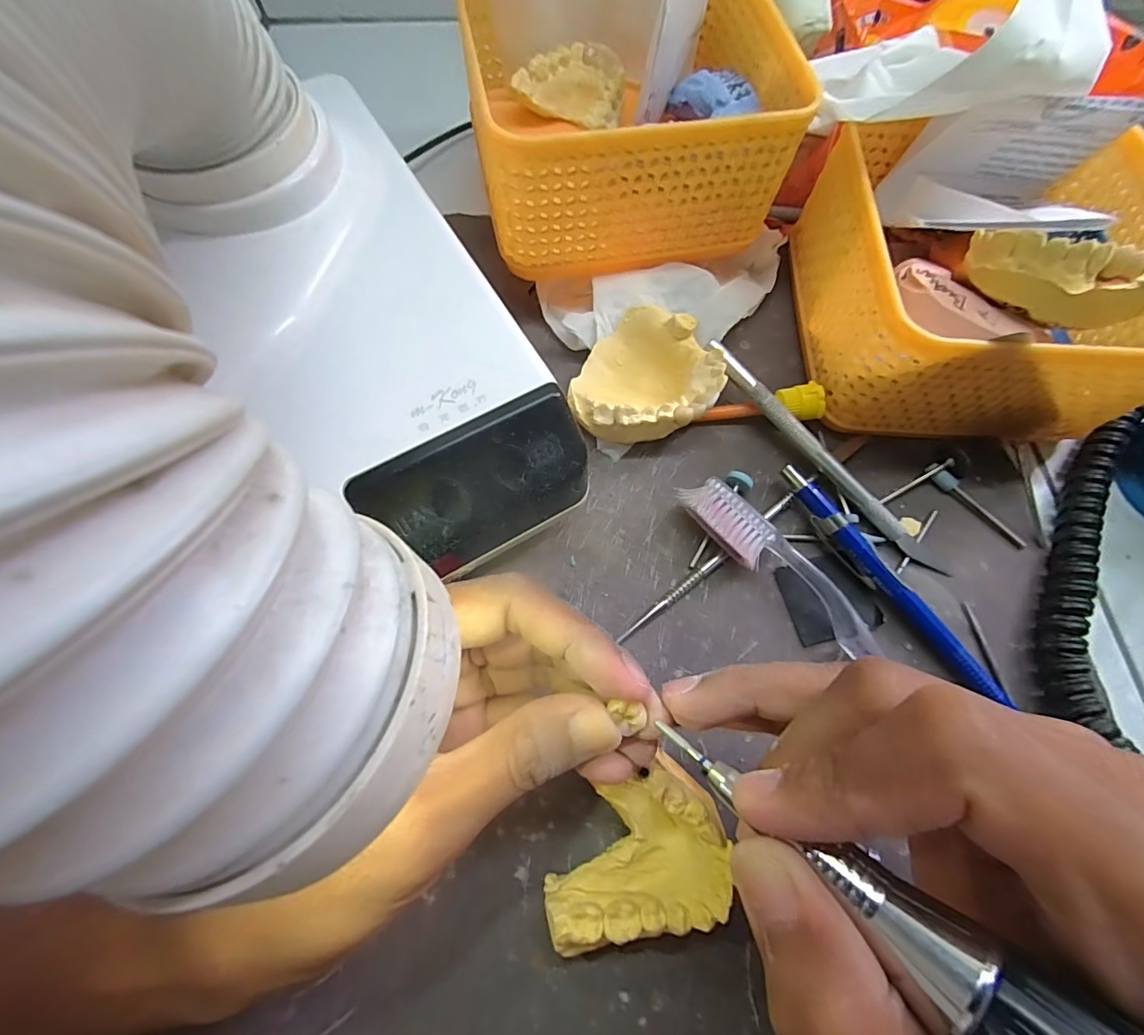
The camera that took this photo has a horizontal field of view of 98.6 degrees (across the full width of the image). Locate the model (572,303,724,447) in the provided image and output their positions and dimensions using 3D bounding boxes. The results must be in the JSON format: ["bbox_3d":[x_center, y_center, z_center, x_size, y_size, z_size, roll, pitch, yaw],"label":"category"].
[{"bbox_3d":[0.034,-0.061,0.218,0.058,0.024,0.060,0,70,-1],"label":"model"}]

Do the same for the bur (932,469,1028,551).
[{"bbox_3d":[0.177,-0.004,0.212,0.045,0.007,0.006,42,74,13],"label":"bur"}]

